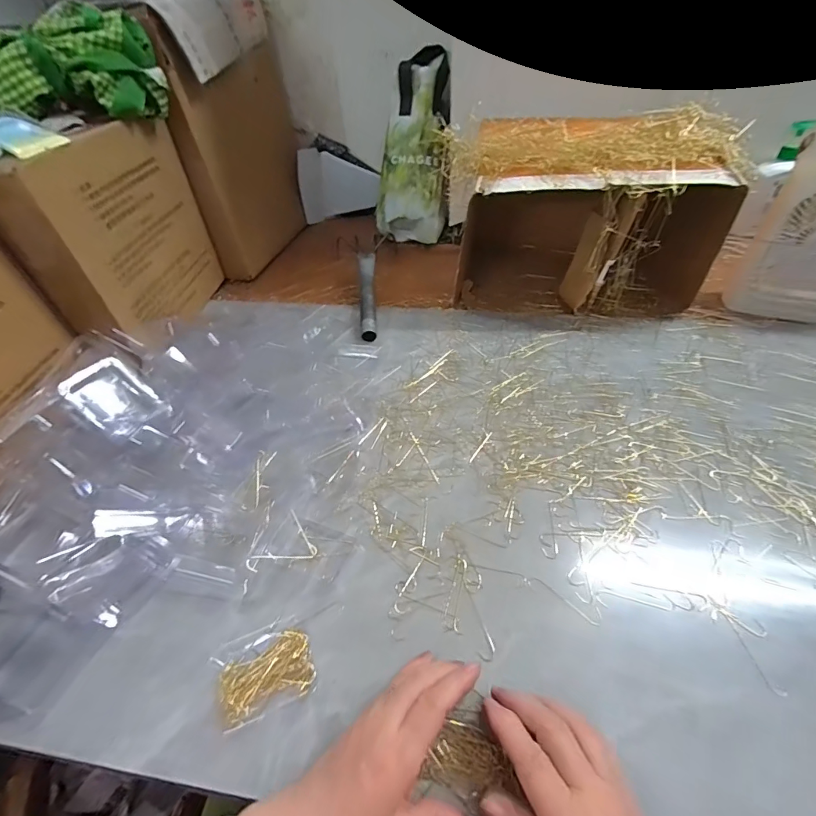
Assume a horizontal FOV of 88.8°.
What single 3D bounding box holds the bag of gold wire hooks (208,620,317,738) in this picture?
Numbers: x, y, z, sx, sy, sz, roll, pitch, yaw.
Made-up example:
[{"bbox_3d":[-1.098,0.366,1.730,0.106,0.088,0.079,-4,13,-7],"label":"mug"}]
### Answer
[{"bbox_3d":[-0.114,0.206,0.331,0.072,0.013,0.063,-20,48,-15],"label":"bag of gold wire hooks"}]

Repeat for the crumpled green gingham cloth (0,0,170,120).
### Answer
[{"bbox_3d":[-0.416,-0.408,0.504,0.209,0.094,0.082,-17,47,-12],"label":"crumpled green gingham cloth"}]

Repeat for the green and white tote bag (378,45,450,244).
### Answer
[{"bbox_3d":[0.014,-0.488,0.783,0.132,0.325,0.072,13,25,14],"label":"green and white tote bag"}]

